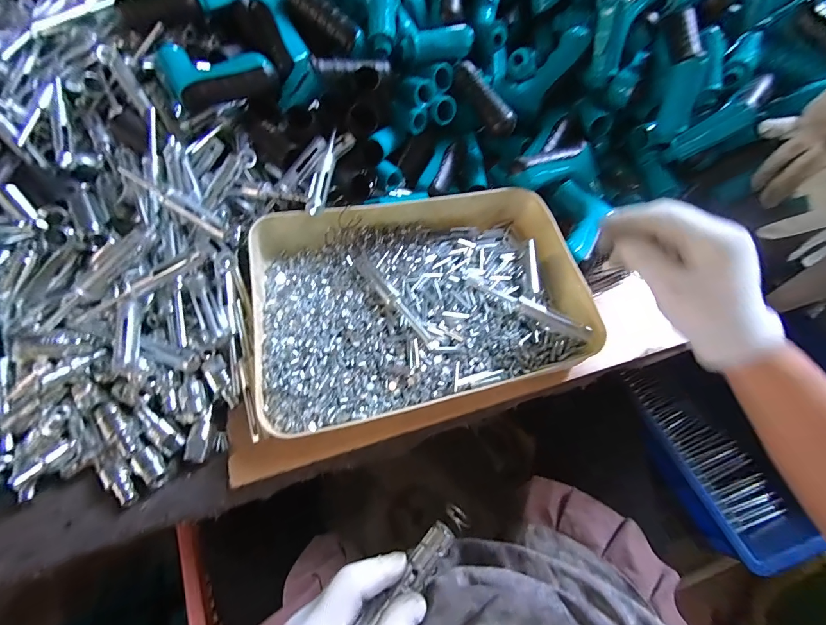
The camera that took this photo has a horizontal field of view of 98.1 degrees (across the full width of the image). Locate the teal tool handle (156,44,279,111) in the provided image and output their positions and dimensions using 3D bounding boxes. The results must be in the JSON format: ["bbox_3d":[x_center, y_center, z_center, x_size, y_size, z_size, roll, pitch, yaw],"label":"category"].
[{"bbox_3d":[-0.231,-0.263,0.406,0.145,0.034,0.068,12,59,8],"label":"teal tool handle"}]

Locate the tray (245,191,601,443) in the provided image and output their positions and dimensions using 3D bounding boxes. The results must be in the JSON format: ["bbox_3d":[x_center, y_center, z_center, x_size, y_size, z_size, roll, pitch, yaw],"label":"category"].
[{"bbox_3d":[0.009,-0.023,0.370,0.329,0.055,0.239,-13,58,-7],"label":"tray"}]

